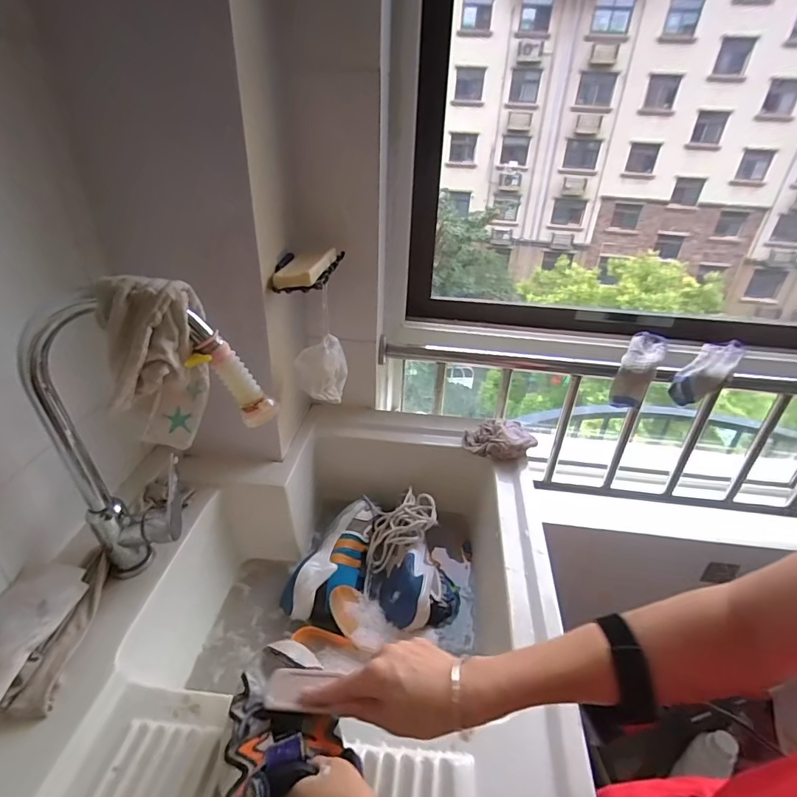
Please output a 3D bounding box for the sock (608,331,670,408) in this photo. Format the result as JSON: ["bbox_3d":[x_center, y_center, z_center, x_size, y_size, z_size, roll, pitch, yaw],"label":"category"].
[{"bbox_3d":[0.508,-0.074,0.961,0.067,0.068,0.205,23,67,29],"label":"sock"}]

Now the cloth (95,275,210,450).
[{"bbox_3d":[-0.253,-0.021,0.507,0.086,0.230,0.087,-11,57,-21],"label":"cloth"}]

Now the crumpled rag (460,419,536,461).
[{"bbox_3d":[0.187,0.076,0.858,0.126,0.046,0.079,17,35,21],"label":"crumpled rag"}]

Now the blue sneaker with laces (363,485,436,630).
[{"bbox_3d":[0.005,0.265,0.775,0.114,0.086,0.229,3,32,-1],"label":"blue sneaker with laces"}]

